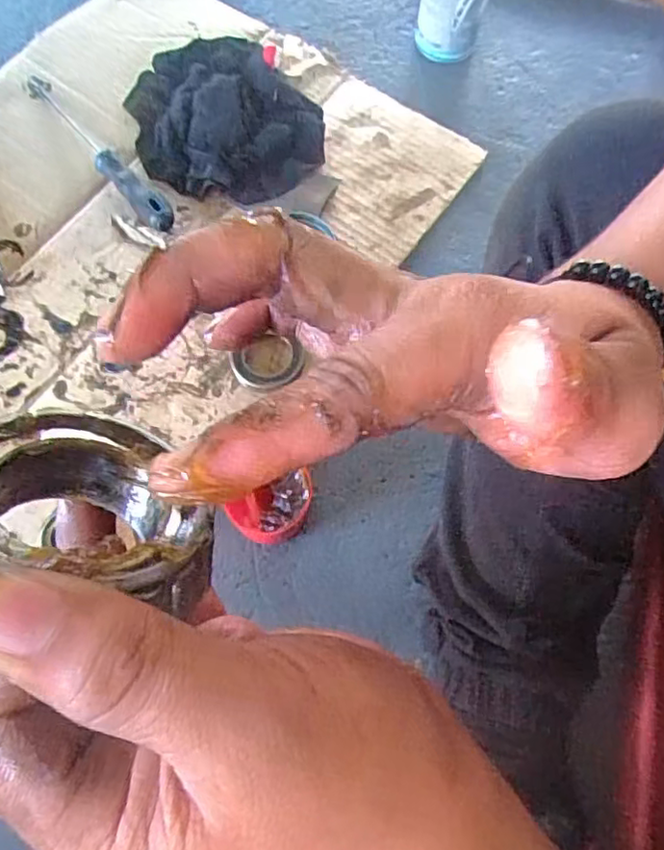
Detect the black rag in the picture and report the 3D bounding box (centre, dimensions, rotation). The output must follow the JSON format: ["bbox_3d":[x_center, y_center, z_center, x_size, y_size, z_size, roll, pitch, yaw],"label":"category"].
[{"bbox_3d":[-0.105,-0.294,0.607,0.158,0.029,0.185,-40,76,-14],"label":"black rag"}]

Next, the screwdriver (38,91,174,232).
[{"bbox_3d":[-0.213,-0.252,0.587,0.026,0.026,0.205,-39,75,-14],"label":"screwdriver"}]

